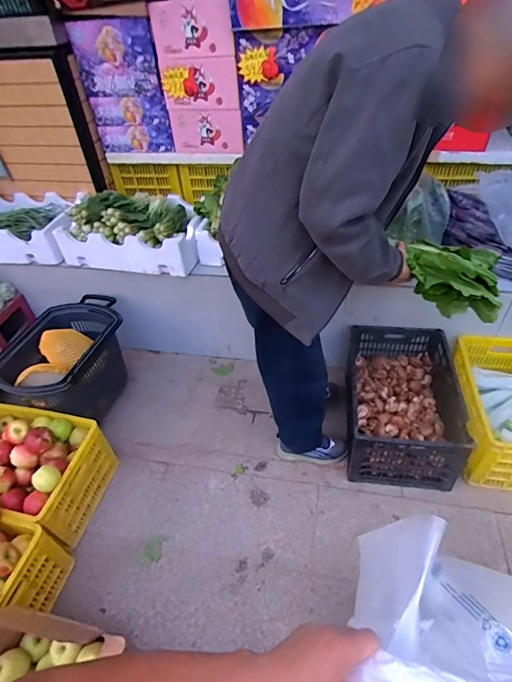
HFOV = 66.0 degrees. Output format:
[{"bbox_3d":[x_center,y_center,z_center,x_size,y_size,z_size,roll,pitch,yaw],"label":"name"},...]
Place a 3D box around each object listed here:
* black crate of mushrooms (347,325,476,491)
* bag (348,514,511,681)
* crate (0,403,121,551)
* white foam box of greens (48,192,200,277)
[{"bbox_3d":[0.549,0.237,1.547,0.378,0.277,0.569,3,44,9],"label":"black crate of mushrooms"},{"bbox_3d":[0.207,0.296,0.398,0.197,0.084,0.176,8,45,14],"label":"bag"},{"bbox_3d":[-0.855,0.473,1.463,0.551,0.339,0.366,10,46,16],"label":"crate"},{"bbox_3d":[-0.549,-0.510,1.787,0.650,0.239,0.406,4,45,10],"label":"white foam box of greens"}]

